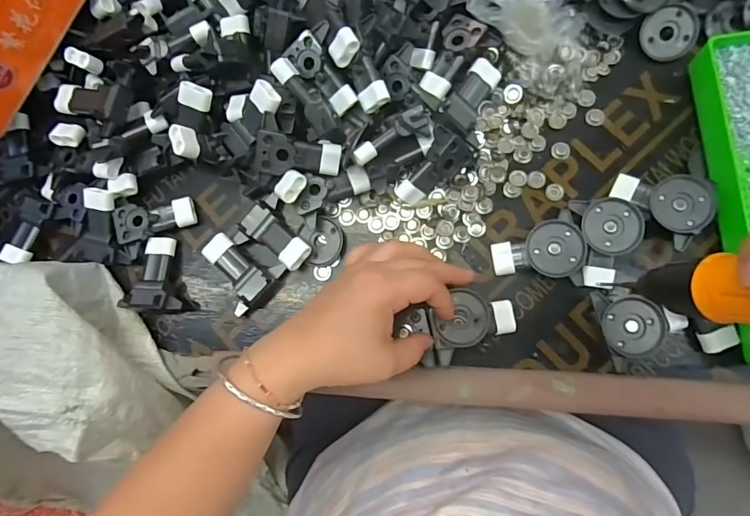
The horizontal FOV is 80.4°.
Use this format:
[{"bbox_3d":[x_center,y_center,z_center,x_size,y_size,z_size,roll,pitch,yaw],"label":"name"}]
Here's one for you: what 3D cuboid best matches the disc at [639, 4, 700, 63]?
[{"bbox_3d":[0.237,-0.181,0.357,0.041,0.004,0.040,4,108,11],"label":"disc"}]

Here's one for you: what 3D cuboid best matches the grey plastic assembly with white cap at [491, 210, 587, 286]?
[{"bbox_3d":[0.126,-0.007,0.347,0.064,0.028,0.053,-2,84,7],"label":"grey plastic assembly with white cap"}]

